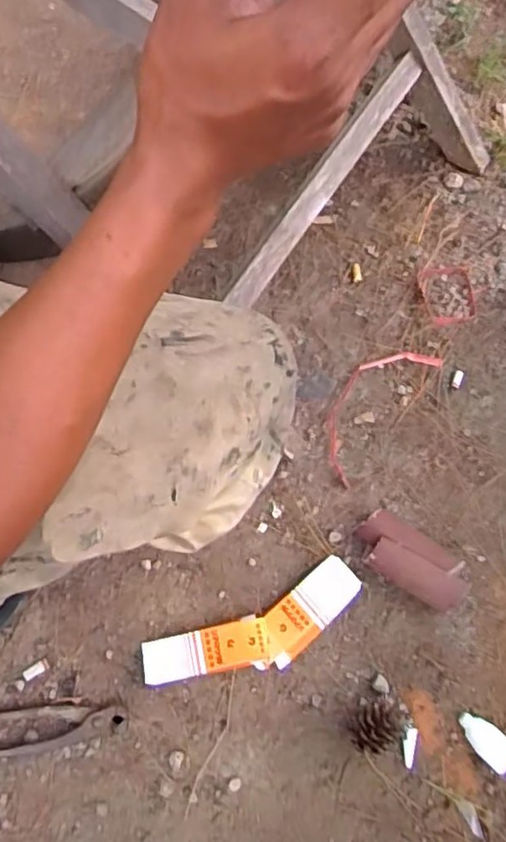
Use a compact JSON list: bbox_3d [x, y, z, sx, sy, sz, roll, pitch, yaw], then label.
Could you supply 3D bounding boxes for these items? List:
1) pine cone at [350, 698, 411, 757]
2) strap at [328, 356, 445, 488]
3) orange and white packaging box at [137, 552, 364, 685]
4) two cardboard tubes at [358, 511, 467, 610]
[{"bbox_3d":[0.117,0.292,0.616,0.045,0.043,0.052,27,73,7],"label":"pine cone"},{"bbox_3d":[0.134,-0.021,0.738,0.075,0.009,0.187,39,75,10],"label":"strap"},{"bbox_3d":[0.004,0.216,0.652,0.224,0.031,0.070,-23,74,-9],"label":"orange and white packaging box"},{"bbox_3d":[0.167,0.147,0.675,0.125,0.031,0.060,35,74,9],"label":"two cardboard tubes"}]

